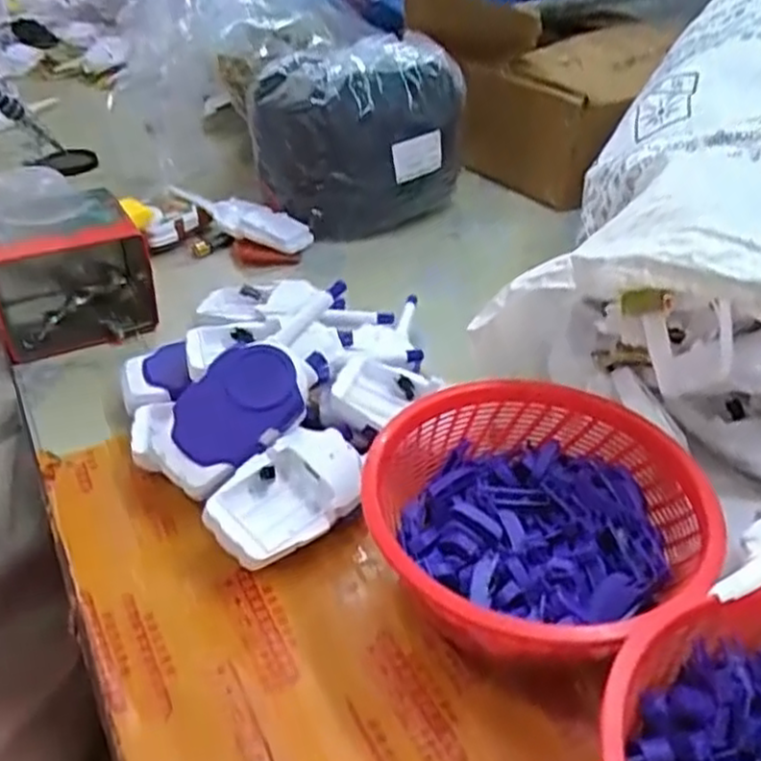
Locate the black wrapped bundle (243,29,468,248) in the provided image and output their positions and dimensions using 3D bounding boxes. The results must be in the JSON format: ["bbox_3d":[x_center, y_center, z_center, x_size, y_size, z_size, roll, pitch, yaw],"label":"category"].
[{"bbox_3d":[-0.019,-0.265,0.790,0.214,0.170,0.130,-15,41,-20],"label":"black wrapped bundle"}]

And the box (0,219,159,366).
[{"bbox_3d":[-0.267,-0.097,0.627,0.131,0.099,0.120,-15,41,-20],"label":"box"}]

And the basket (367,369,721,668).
[{"bbox_3d":[0.090,0.086,0.410,0.188,0.082,0.184,1,38,-1],"label":"basket"}]

